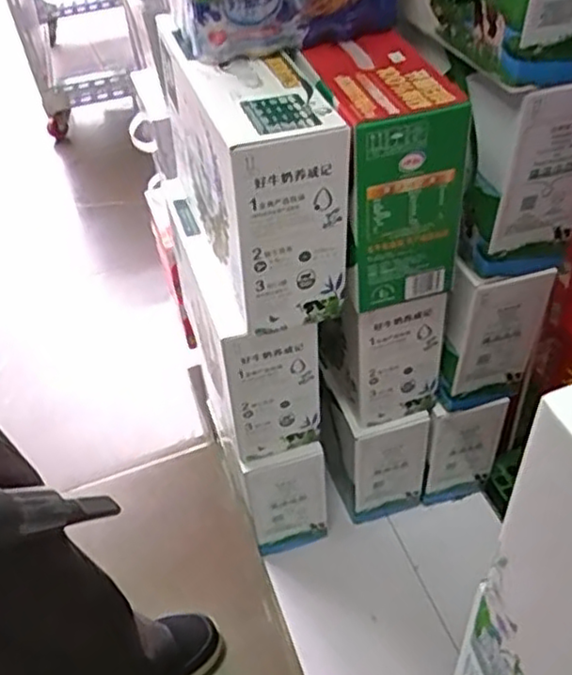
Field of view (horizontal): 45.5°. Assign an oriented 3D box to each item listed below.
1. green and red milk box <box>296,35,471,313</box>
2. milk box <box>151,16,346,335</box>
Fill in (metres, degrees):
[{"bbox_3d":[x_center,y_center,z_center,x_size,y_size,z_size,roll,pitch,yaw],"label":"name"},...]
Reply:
[{"bbox_3d":[0.090,-0.166,0.700,0.111,0.213,0.177,-15,45,-11],"label":"green and red milk box"},{"bbox_3d":[-0.050,-0.181,0.728,0.102,0.214,0.301,-19,46,-15],"label":"milk box"}]

